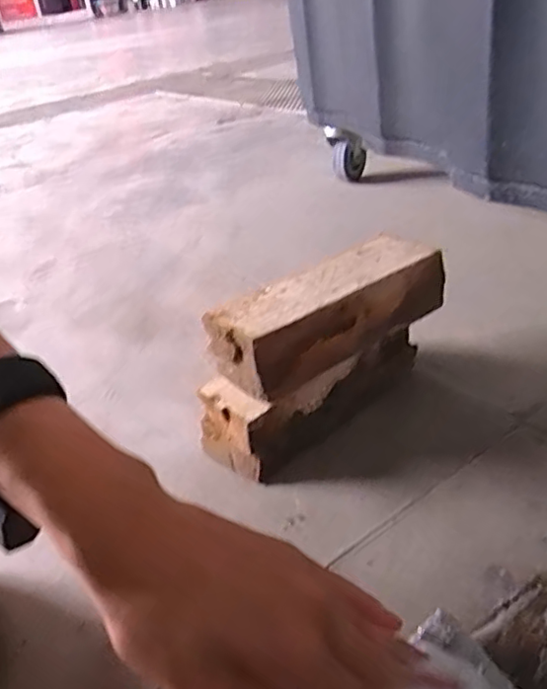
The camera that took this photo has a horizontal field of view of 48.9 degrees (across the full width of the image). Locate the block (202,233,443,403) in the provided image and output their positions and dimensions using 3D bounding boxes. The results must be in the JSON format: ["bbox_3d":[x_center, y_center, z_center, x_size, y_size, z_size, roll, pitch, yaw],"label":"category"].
[{"bbox_3d":[0.043,-0.023,0.442,0.185,0.052,0.057,-26,37,-26],"label":"block"}]

